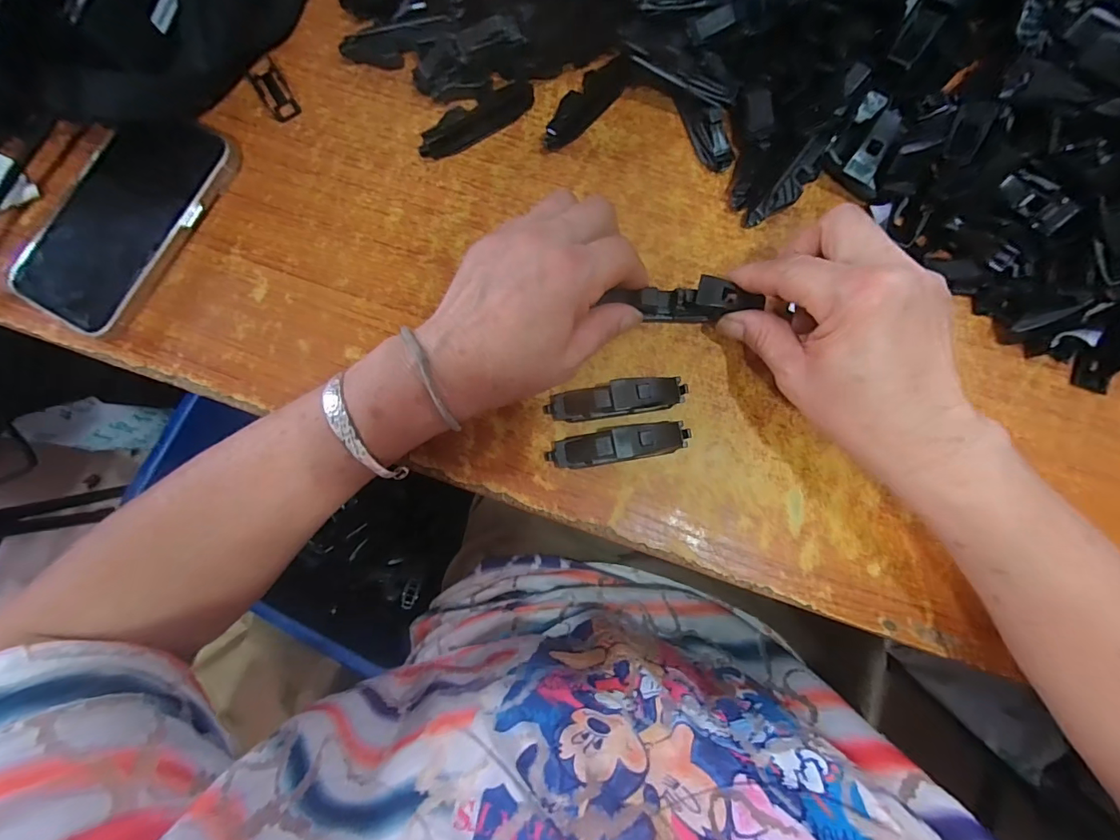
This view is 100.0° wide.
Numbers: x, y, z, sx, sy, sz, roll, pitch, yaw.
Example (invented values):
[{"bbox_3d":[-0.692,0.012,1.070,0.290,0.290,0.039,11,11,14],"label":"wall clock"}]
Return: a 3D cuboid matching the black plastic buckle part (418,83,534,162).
[{"bbox_3d":[-0.055,-0.196,0.307,0.082,0.014,0.019,-35,84,-4],"label":"black plastic buckle part"}]

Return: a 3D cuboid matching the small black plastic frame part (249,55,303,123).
[{"bbox_3d":[-0.189,-0.218,0.312,0.019,0.005,0.043,-33,83,-4],"label":"small black plastic frame part"}]

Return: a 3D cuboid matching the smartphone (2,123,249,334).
[{"bbox_3d":[-0.274,-0.130,0.295,0.080,0.014,0.147,32,84,4],"label":"smartphone"}]

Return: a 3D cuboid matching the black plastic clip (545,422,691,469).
[{"bbox_3d":[0.034,0.014,0.278,0.081,0.010,0.021,-8,82,-1],"label":"black plastic clip"}]

